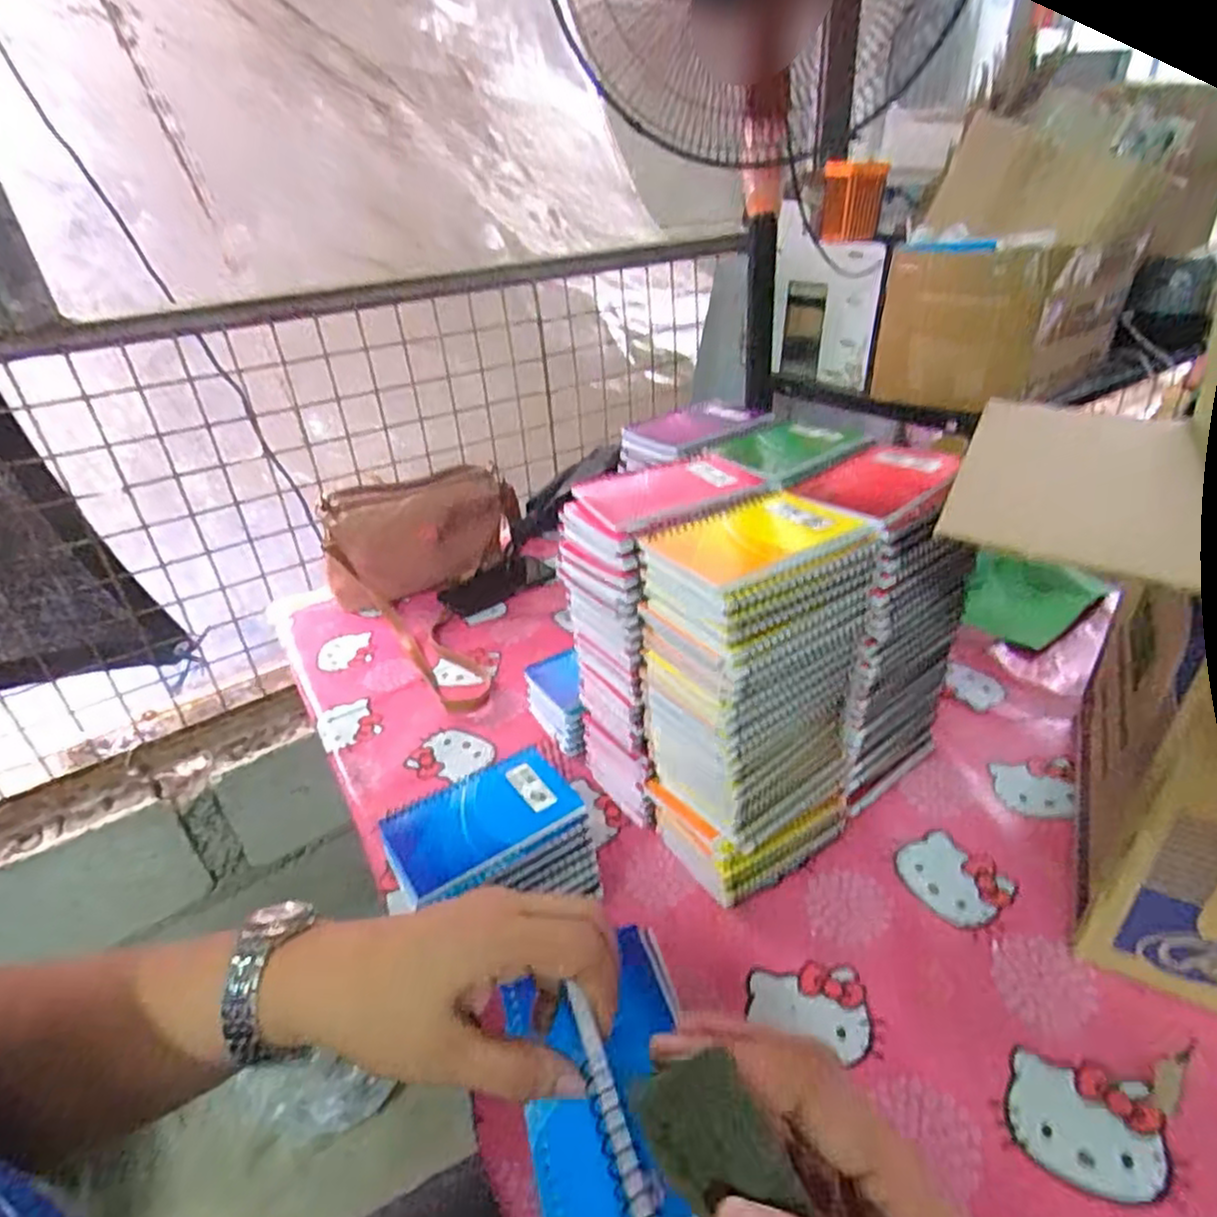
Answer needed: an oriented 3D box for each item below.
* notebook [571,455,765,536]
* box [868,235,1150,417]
[{"bbox_3d":[0.050,-0.094,0.535,0.136,0.012,0.095,-18,34,-21],"label":"notebook"},{"bbox_3d":[0.596,-0.440,1.058,0.291,0.221,0.246,-19,34,-23],"label":"box"}]

